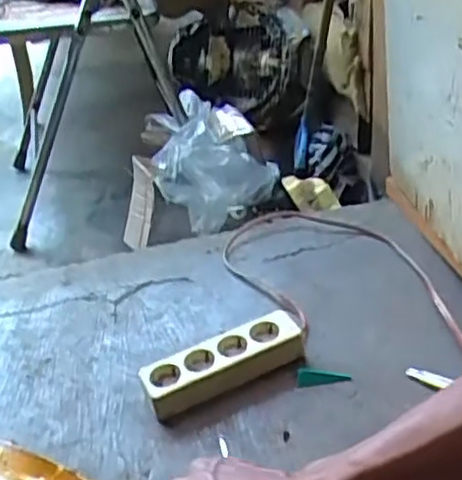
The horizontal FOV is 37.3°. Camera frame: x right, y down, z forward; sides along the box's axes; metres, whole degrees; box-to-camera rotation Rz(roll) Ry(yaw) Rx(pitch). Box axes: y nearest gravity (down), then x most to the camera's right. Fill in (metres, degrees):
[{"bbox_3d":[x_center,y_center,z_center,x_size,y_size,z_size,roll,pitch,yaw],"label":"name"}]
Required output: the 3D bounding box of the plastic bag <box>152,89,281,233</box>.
[{"bbox_3d":[-0.032,-0.158,1.373,0.149,0.224,0.261,20,43,35],"label":"plastic bag"}]

